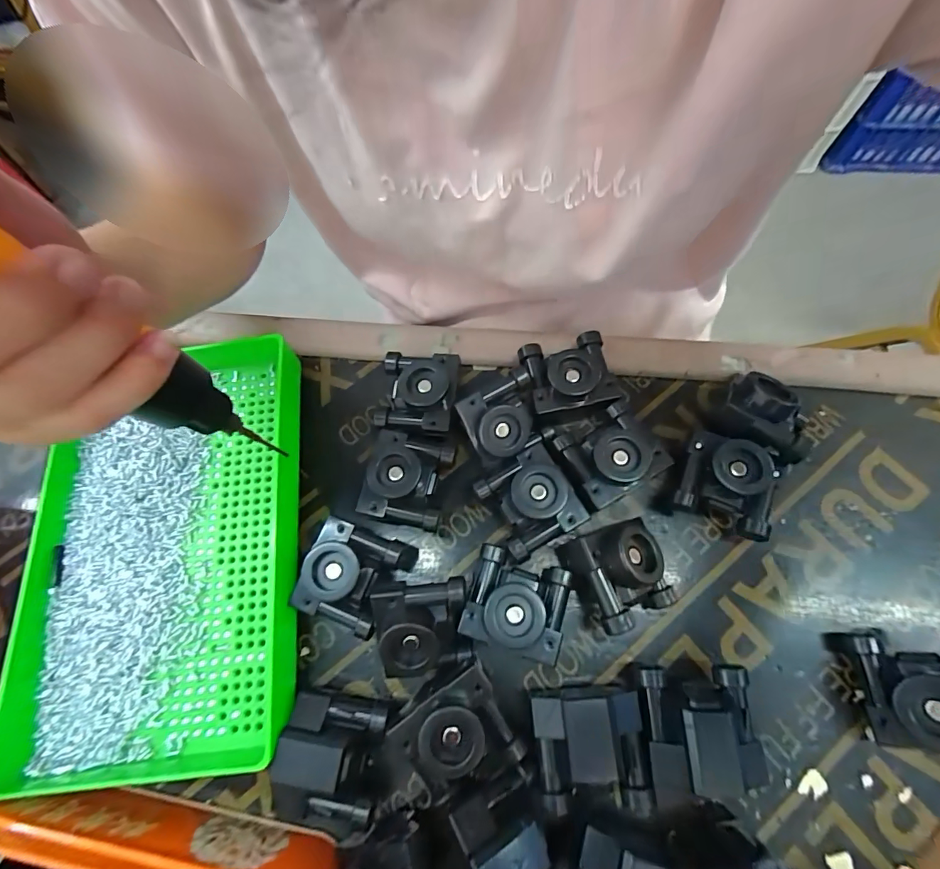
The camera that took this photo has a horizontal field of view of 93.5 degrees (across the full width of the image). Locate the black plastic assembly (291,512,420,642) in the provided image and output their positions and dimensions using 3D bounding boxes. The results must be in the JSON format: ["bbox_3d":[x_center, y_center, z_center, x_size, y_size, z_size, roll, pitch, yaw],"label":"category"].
[{"bbox_3d":[-0.067,0.082,0.254,0.057,0.027,0.052,20,73,11],"label":"black plastic assembly"}]

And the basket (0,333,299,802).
[{"bbox_3d":[-0.180,0.062,0.266,0.158,0.043,0.247,-8,70,1],"label":"basket"}]

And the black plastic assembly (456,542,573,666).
[{"bbox_3d":[0.026,0.094,0.249,0.052,0.038,0.048,17,72,10],"label":"black plastic assembly"}]

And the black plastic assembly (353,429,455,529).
[{"bbox_3d":[-0.038,0.028,0.275,0.048,0.039,0.052,11,71,8],"label":"black plastic assembly"}]

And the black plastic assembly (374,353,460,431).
[{"bbox_3d":[-0.036,-0.027,0.295,0.057,0.037,0.053,4,71,6],"label":"black plastic assembly"}]

